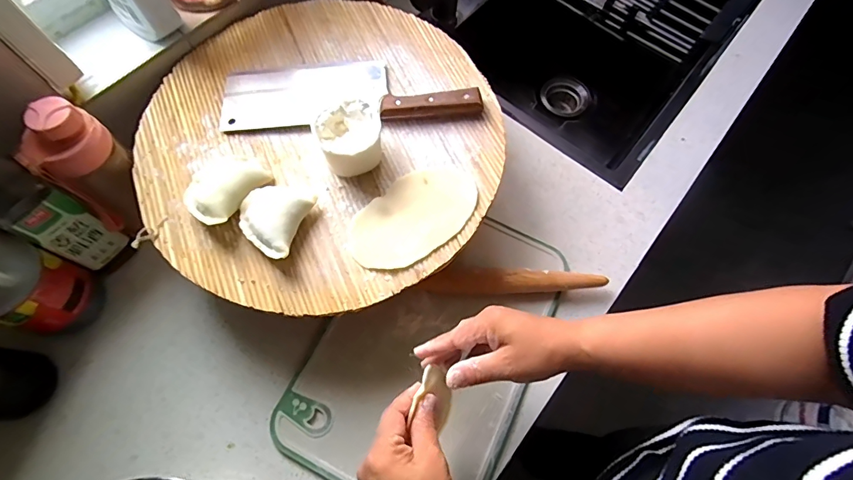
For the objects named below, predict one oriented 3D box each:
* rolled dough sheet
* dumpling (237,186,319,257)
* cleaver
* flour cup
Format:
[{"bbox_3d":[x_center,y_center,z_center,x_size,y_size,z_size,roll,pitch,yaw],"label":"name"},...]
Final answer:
[{"bbox_3d":[-0.014,-0.026,0.460,0.153,0.008,0.085,-39,75,-15],"label":"rolled dough sheet"},{"bbox_3d":[-0.161,-0.023,0.442,0.068,0.035,0.080,15,69,4],"label":"dumpling"},{"bbox_3d":[-0.092,-0.187,0.514,0.303,0.026,0.097,-3,68,-4],"label":"cleaver"},{"bbox_3d":[-0.084,-0.110,0.465,0.063,0.059,0.061,0,69,-1],"label":"flour cup"}]

